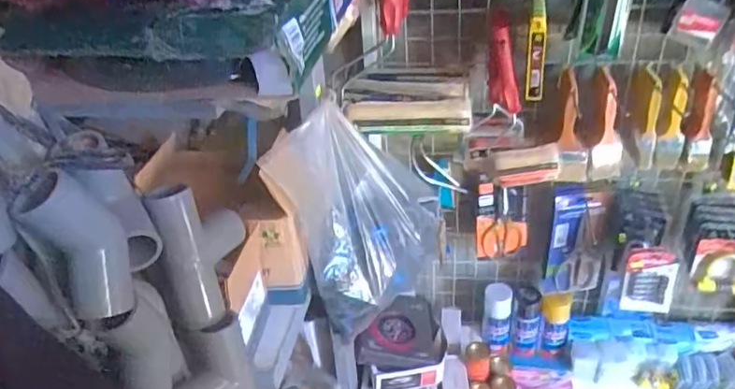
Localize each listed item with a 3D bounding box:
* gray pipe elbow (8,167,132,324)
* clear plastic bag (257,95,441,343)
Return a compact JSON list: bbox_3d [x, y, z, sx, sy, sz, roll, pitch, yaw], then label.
[{"bbox_3d":[-0.158,0.028,0.320,0.043,0.079,0.035,-21,36,-24],"label":"gray pipe elbow"},{"bbox_3d":[-0.002,0.027,0.963,0.187,0.345,0.286,7,34,18],"label":"clear plastic bag"}]

